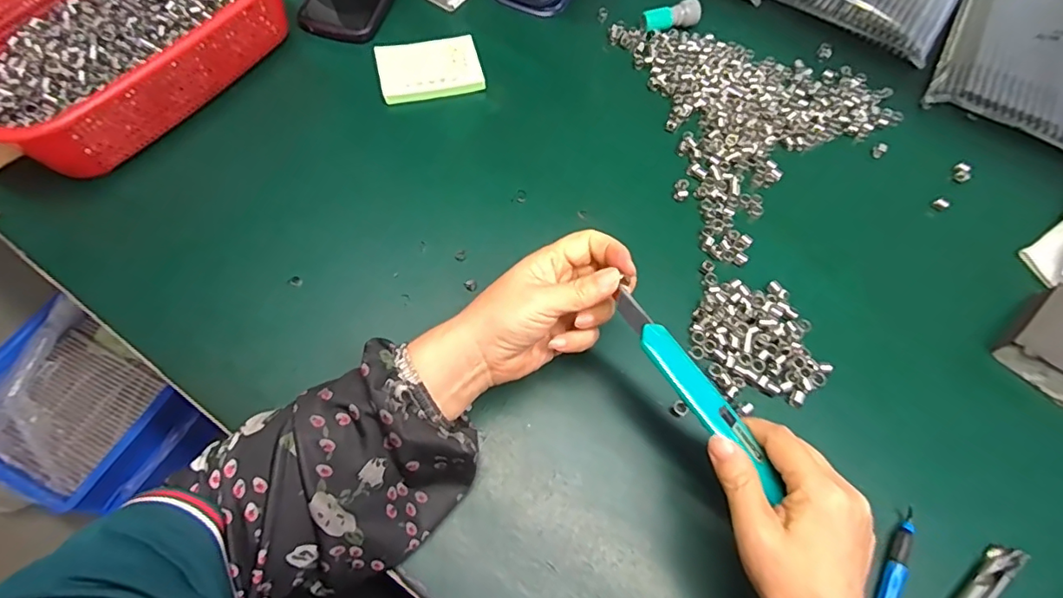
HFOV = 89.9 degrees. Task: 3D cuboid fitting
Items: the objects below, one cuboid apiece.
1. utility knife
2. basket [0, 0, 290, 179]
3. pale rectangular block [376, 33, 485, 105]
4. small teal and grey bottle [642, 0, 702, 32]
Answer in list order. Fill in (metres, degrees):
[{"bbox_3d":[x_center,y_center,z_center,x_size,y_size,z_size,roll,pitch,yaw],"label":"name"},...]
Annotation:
[{"bbox_3d":[0.094,0.051,0.304,0.022,0.011,0.133,-35,78,-18],"label":"utility knife"},{"bbox_3d":[-0.360,-0.244,0.476,0.211,0.078,0.281,32,66,14],"label":"basket"},{"bbox_3d":[-0.097,-0.220,0.511,0.096,0.016,0.066,-14,64,-8],"label":"pale rectangular block"},{"bbox_3d":[0.146,-0.295,0.555,0.060,0.019,0.024,-14,64,-9],"label":"small teal and grey bottle"}]

